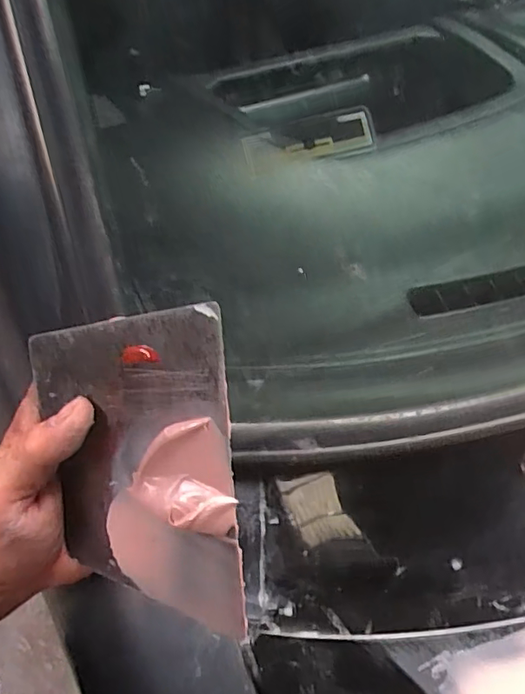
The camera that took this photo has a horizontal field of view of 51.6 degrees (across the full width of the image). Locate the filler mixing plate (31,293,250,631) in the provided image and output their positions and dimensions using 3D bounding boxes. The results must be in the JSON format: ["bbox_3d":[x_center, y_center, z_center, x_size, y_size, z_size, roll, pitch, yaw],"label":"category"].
[{"bbox_3d":[-0.052,0.056,0.231,0.094,0.138,0.008,-3,14,24],"label":"filler mixing plate"}]

